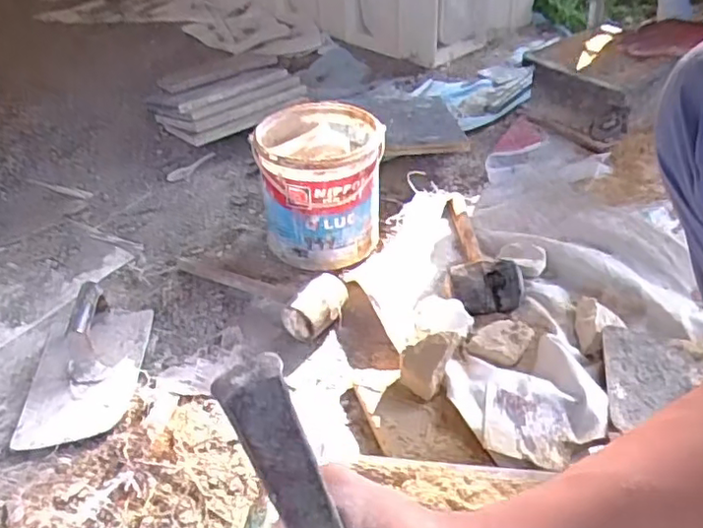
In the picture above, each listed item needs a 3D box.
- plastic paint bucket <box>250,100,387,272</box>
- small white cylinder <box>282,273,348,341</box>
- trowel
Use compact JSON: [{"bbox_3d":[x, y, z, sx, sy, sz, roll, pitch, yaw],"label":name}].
[{"bbox_3d":[-0.043,-0.119,0.958,0.177,0.192,0.164,-4,39,4],"label":"plastic paint bucket"},{"bbox_3d":[-0.042,0.056,0.847,0.051,0.058,0.104,20,46,30],"label":"small white cylinder"},{"bbox_3d":[-0.346,0.118,0.806,0.146,0.070,0.234,-10,39,-4],"label":"trowel"}]

